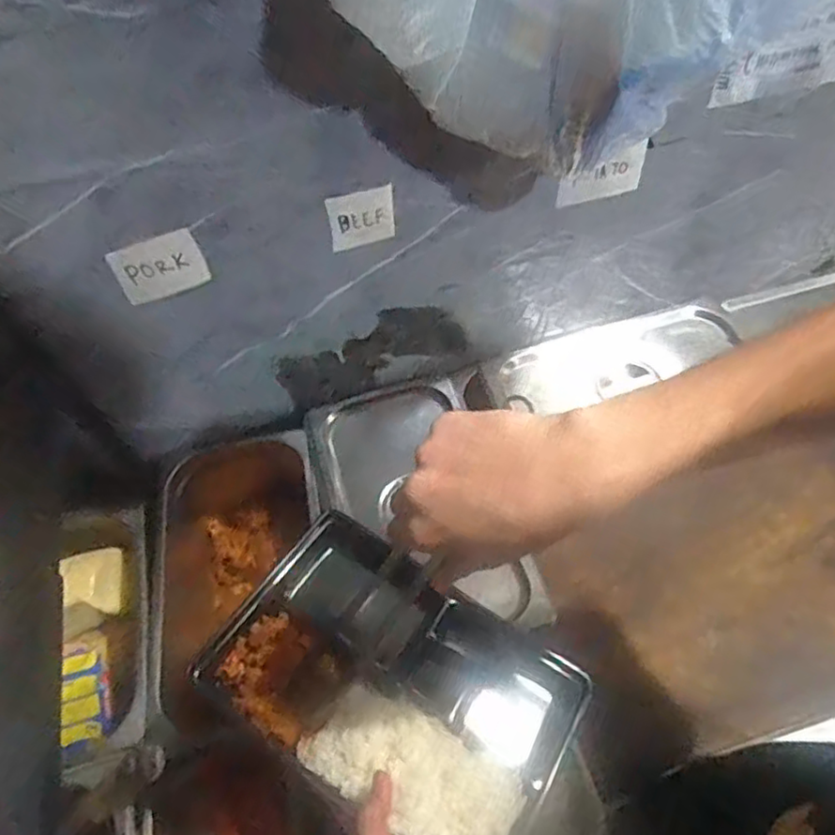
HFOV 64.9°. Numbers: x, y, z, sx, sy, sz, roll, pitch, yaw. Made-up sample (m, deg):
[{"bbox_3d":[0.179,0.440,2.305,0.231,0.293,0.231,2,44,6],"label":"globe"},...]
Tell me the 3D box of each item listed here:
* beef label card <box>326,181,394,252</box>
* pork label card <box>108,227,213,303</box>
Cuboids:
[{"bbox_3d":[-0.050,-0.178,0.588,0.058,0.055,0.004,-13,53,-5],"label":"beef label card"},{"bbox_3d":[-0.222,-0.130,0.567,0.074,0.054,0.006,-16,53,-7],"label":"pork label card"}]

